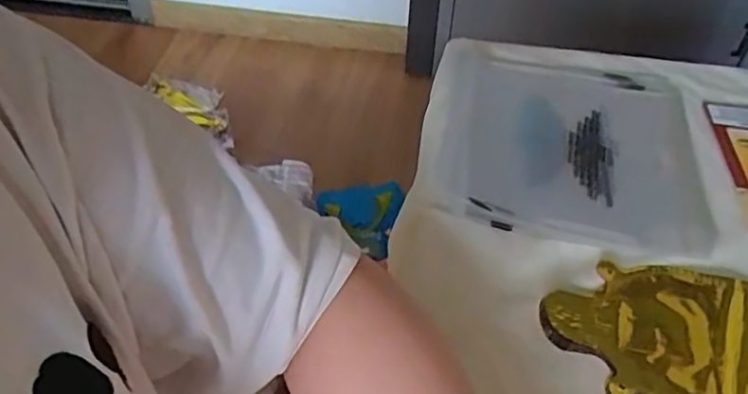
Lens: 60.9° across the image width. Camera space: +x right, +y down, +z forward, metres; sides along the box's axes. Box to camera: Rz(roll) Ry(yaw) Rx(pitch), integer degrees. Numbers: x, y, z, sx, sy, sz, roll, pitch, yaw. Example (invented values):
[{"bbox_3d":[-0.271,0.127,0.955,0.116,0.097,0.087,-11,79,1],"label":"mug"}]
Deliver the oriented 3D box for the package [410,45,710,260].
[{"bbox_3d":[0.162,-0.056,0.556,0.230,0.014,0.237,10,47,6],"label":"package"}]

